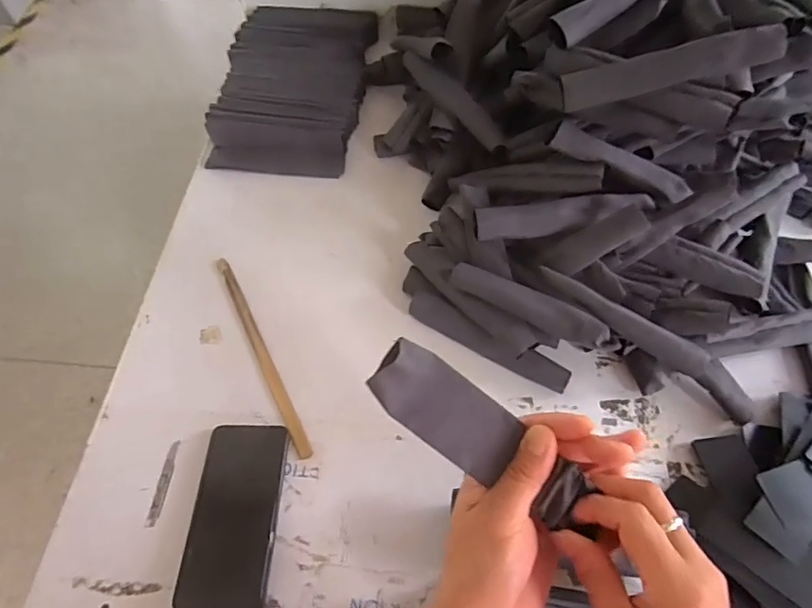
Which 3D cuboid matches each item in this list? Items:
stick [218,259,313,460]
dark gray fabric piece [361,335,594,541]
[{"bbox_3d":[-0.160,0.050,0.592,0.014,0.005,0.264,-25,62,-13],"label":"stick"},{"bbox_3d":[0.047,0.079,0.317,0.148,0.020,0.041,38,65,-1],"label":"dark gray fabric piece"}]

